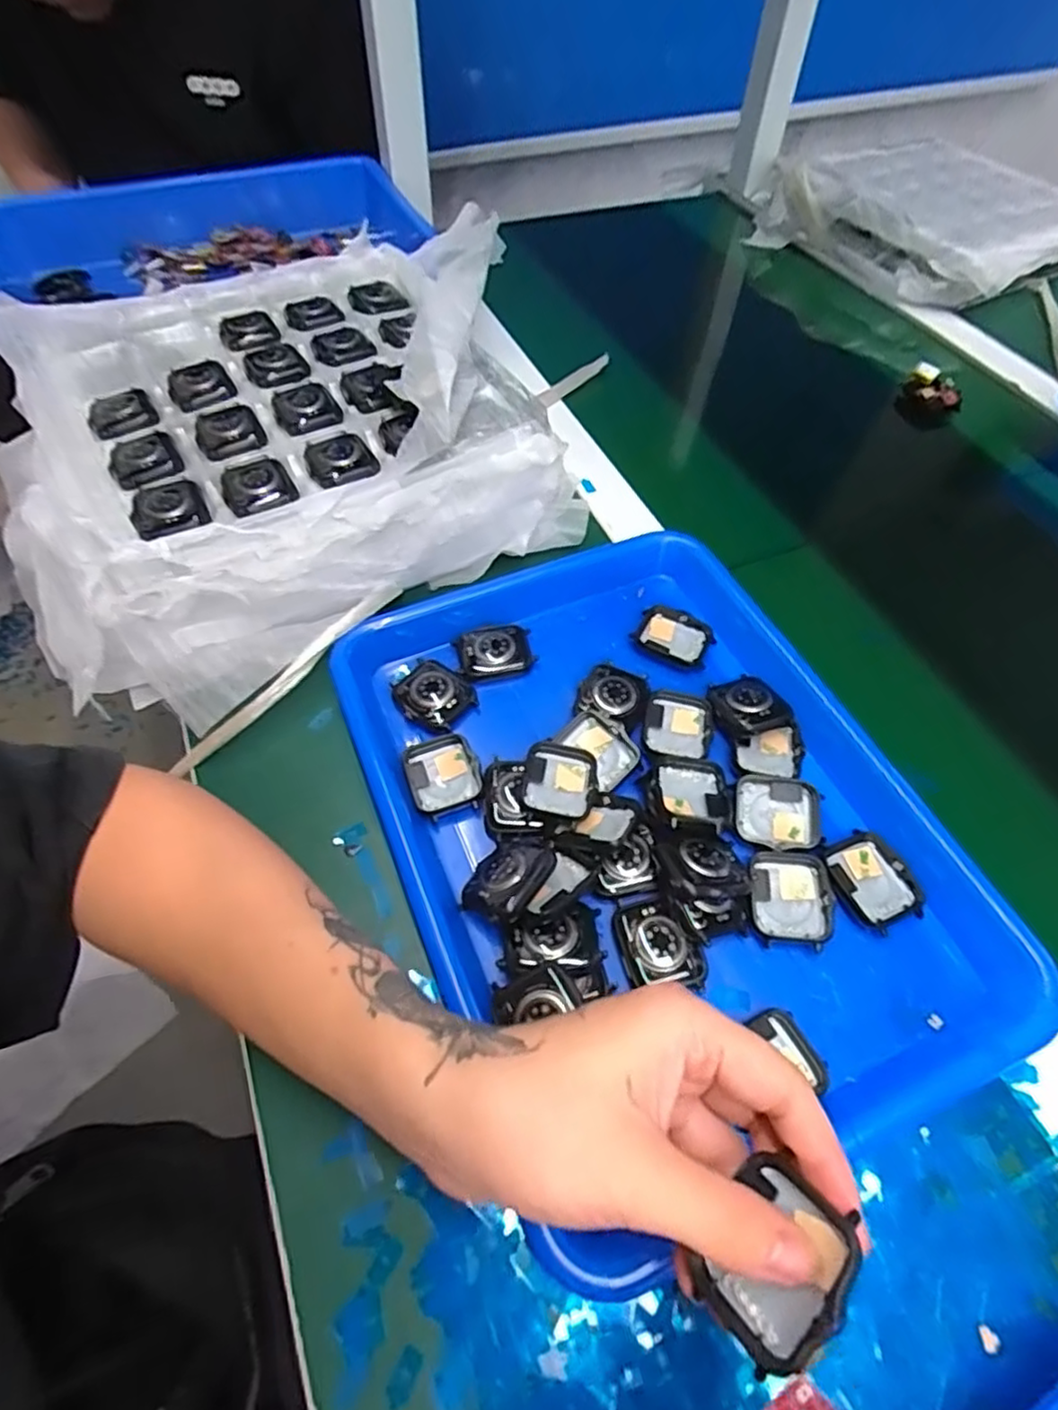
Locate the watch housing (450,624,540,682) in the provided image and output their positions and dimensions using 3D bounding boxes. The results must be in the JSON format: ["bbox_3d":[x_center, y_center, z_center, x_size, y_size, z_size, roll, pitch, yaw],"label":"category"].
[{"bbox_3d":[-0.021,-0.033,0.419,0.047,0.013,0.037,-10,56,-7],"label":"watch housing"}]

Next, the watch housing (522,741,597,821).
[{"bbox_3d":[0.016,0.040,0.354,0.037,0.010,0.046,4,55,3],"label":"watch housing"}]

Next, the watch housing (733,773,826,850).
[{"bbox_3d":[0.130,0.057,0.353,0.044,0.012,0.039,3,55,2],"label":"watch housing"}]

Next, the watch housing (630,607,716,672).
[{"bbox_3d":[0.092,-0.044,0.426,0.047,0.008,0.037,24,59,16],"label":"watch housing"}]

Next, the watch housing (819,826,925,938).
[{"bbox_3d":[0.169,0.088,0.334,0.037,0.008,0.045,-21,58,-14],"label":"watch housing"}]

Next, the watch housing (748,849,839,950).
[{"bbox_3d":[0.126,0.093,0.327,0.039,0.010,0.044,-1,55,-1],"label":"watch housing"}]

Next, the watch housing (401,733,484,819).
[{"bbox_3d":[-0.046,0.039,0.364,0.037,0.012,0.044,-18,57,-12],"label":"watch housing"}]

